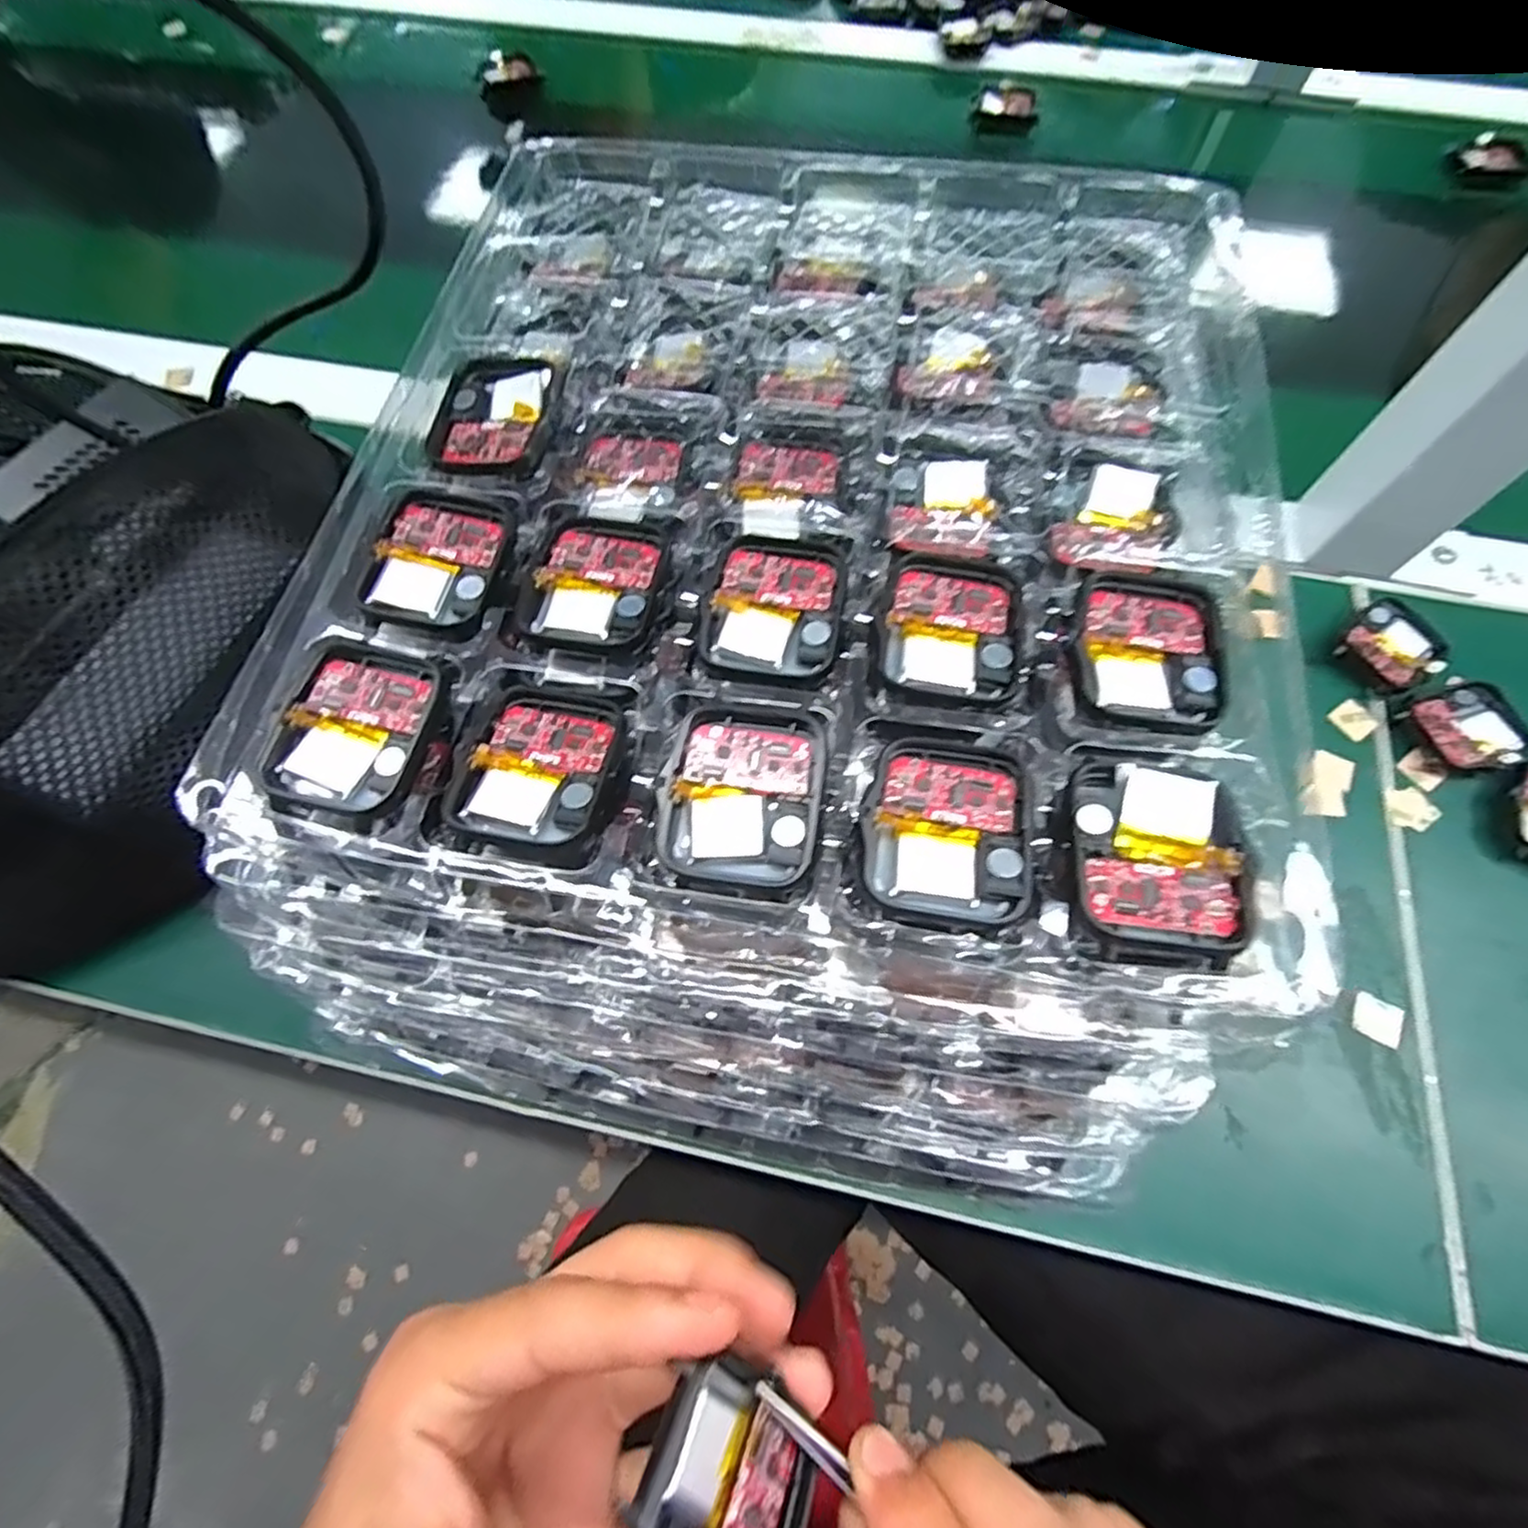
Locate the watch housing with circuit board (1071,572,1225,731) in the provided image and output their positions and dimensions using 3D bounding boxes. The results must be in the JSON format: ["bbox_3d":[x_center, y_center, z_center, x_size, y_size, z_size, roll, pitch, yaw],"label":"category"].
[{"bbox_3d":[0.099,-0.030,0.179,0.036,0.006,0.043,12,68,6],"label":"watch housing with circuit board"}]

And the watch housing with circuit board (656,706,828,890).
[{"bbox_3d":[-0.005,0.007,0.166,0.037,0.010,0.042,10,68,5],"label":"watch housing with circuit board"}]

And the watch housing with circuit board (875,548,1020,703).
[{"bbox_3d":[0.050,-0.037,0.186,0.036,0.006,0.042,10,68,5],"label":"watch housing with circuit board"}]

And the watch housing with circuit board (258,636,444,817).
[{"bbox_3d":[-0.102,-0.010,0.174,0.037,0.007,0.044,12,68,6],"label":"watch housing with circuit board"}]

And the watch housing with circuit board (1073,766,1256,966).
[{"bbox_3d":[0.088,0.022,0.155,0.036,0.005,0.045,7,68,4],"label":"watch housing with circuit board"}]

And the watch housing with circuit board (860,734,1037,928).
[{"bbox_3d":[0.043,0.014,0.163,0.037,0.008,0.042,9,68,5],"label":"watch housing with circuit board"}]

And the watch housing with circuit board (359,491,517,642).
[{"bbox_3d":[-0.092,-0.058,0.198,0.036,0.006,0.044,9,68,4],"label":"watch housing with circuit board"}]

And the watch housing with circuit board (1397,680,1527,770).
[{"bbox_3d":[0.303,-0.015,0.297,0.043,0.011,0.039,-24,69,-9],"label":"watch housing with circuit board"}]

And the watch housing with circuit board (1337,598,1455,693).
[{"bbox_3d":[0.284,-0.053,0.314,0.047,0.011,0.035,-37,72,-13],"label":"watch housing with circuit board"}]

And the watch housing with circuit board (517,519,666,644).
[{"bbox_3d":[-0.047,-0.052,0.197,0.036,0.005,0.039,11,68,5],"label":"watch housing with circuit board"}]

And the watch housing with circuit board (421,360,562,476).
[{"bbox_3d":[-0.084,-0.111,0.218,0.039,0.009,0.047,14,68,7],"label":"watch housing with circuit board"}]

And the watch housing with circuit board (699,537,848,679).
[{"bbox_3d":[0.003,-0.044,0.191,0.035,0.006,0.041,10,68,5],"label":"watch housing with circuit board"}]

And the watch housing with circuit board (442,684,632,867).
[{"bbox_3d":[-0.056,0.000,0.175,0.040,0.010,0.048,6,68,3],"label":"watch housing with circuit board"}]

